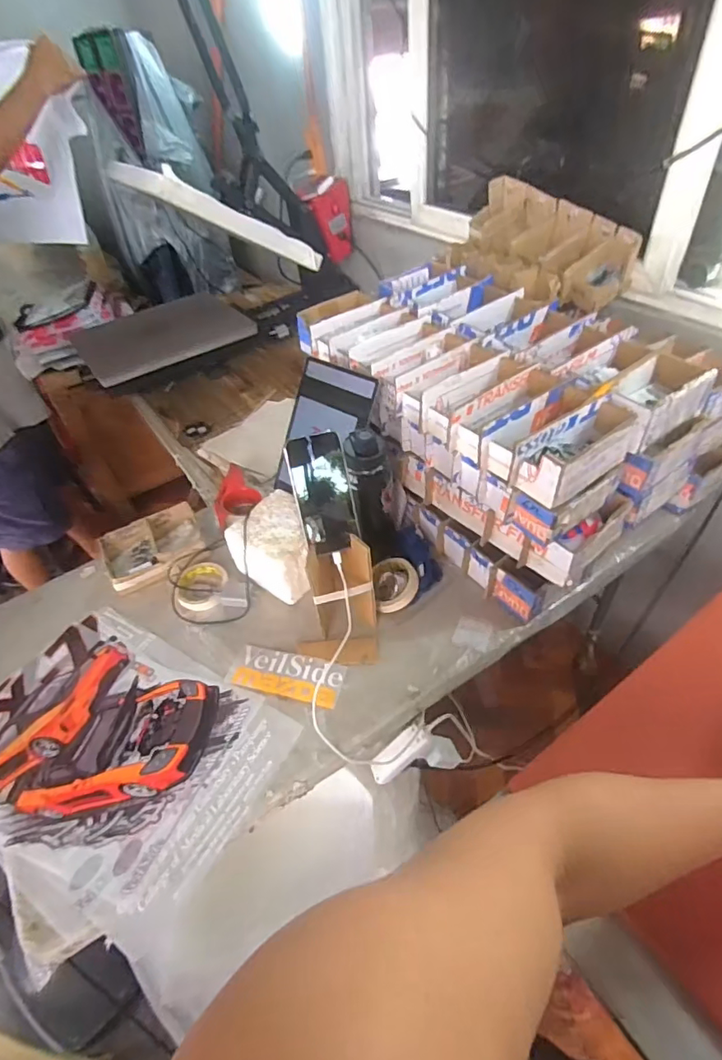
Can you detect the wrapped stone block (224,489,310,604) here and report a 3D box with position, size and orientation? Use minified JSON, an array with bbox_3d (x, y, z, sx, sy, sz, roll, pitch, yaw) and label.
[{"bbox_3d":[-0.163,0.037,0.940,0.134,0.116,0.178,-15,46,-8],"label":"wrapped stone block"}]

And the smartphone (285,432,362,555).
[{"bbox_3d":[-0.051,-0.049,0.743,0.076,0.168,0.015,-14,13,-8],"label":"smartphone"}]

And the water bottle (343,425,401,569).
[{"bbox_3d":[0.019,-0.047,0.860,0.078,0.239,0.074,-11,46,-5],"label":"water bottle"}]

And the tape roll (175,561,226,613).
[{"bbox_3d":[-0.290,0.100,0.958,0.085,0.022,0.100,5,46,10],"label":"tape roll"}]

